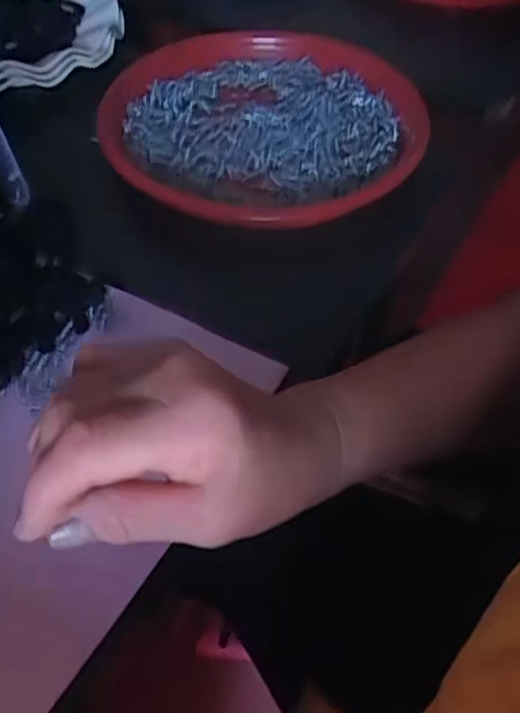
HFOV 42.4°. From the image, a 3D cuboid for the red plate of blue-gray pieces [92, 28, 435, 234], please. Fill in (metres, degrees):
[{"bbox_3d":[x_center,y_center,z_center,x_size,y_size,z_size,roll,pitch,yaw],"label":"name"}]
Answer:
[{"bbox_3d":[0.004,-0.174,0.504,0.230,0.033,0.228,0,52,0],"label":"red plate of blue-gray pieces"}]

